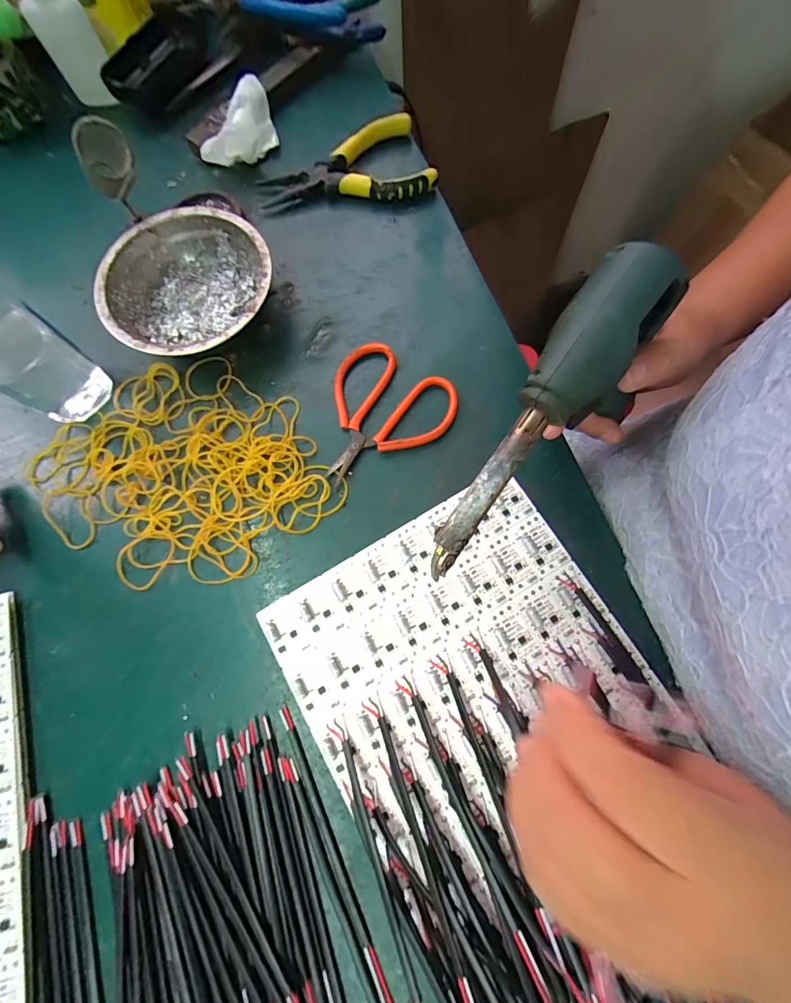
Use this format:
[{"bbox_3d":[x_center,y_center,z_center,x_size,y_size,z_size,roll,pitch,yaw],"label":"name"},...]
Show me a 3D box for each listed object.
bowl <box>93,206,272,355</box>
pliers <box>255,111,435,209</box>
[{"bbox_3d":[-0.156,-0.160,0.307,0.118,0.042,0.123,0,75,1],"label":"bowl"},{"bbox_3d":[-0.043,-0.280,0.339,0.141,0.029,0.063,-21,76,-5],"label":"pliers"}]

